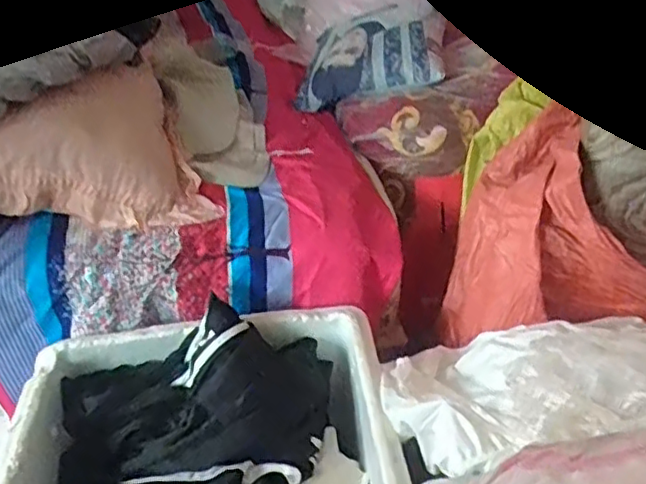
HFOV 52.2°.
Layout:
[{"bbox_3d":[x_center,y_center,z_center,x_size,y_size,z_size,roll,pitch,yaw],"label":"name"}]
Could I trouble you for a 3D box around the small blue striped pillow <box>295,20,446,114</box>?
[{"bbox_3d":[0.079,-0.323,1.199,0.253,0.112,0.144,-3,34,-1],"label":"small blue striped pillow"}]

